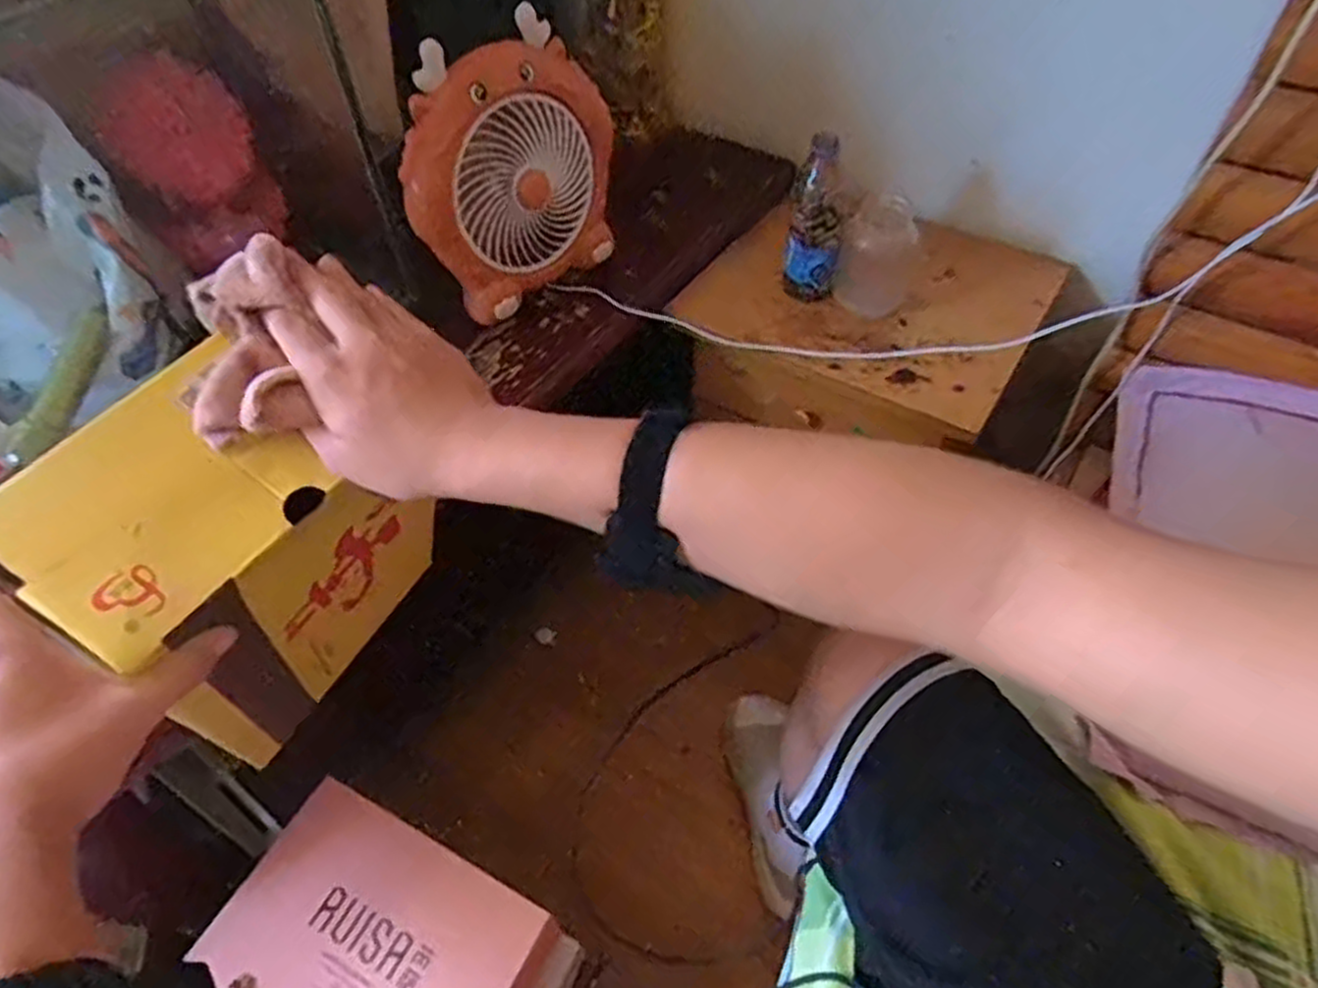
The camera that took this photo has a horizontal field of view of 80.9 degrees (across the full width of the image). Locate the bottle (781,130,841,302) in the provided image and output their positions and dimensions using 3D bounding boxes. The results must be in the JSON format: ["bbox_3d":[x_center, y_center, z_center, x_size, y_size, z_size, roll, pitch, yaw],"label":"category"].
[{"bbox_3d":[0.182,-0.322,0.909,0.059,0.177,0.053,-8,51,-5],"label":"bottle"}]

